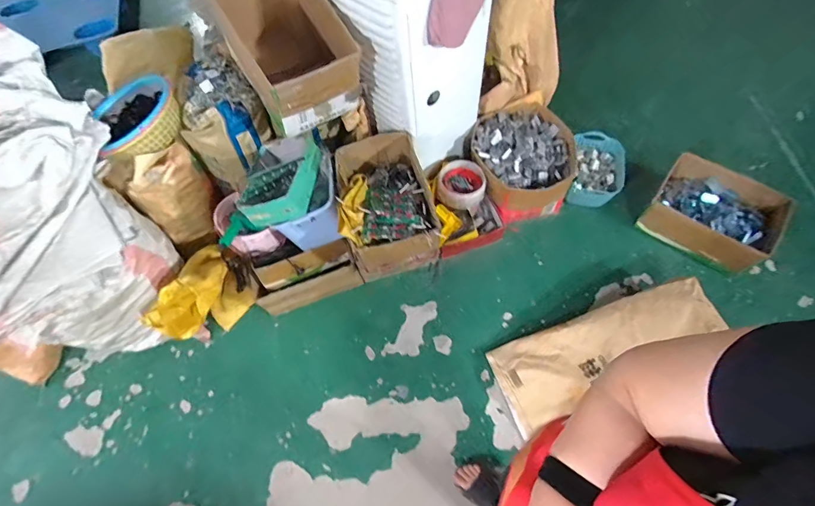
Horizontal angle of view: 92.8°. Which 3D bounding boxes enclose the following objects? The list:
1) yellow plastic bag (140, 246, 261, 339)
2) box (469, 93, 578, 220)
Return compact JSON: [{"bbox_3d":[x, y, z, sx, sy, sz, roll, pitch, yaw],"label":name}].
[{"bbox_3d":[-0.686,0.150,1.330,0.246,0.368,0.298,23,68,14],"label":"yellow plastic bag"},{"bbox_3d":[0.456,-0.363,1.514,0.383,0.223,0.409,-23,65,-7],"label":"box"}]

